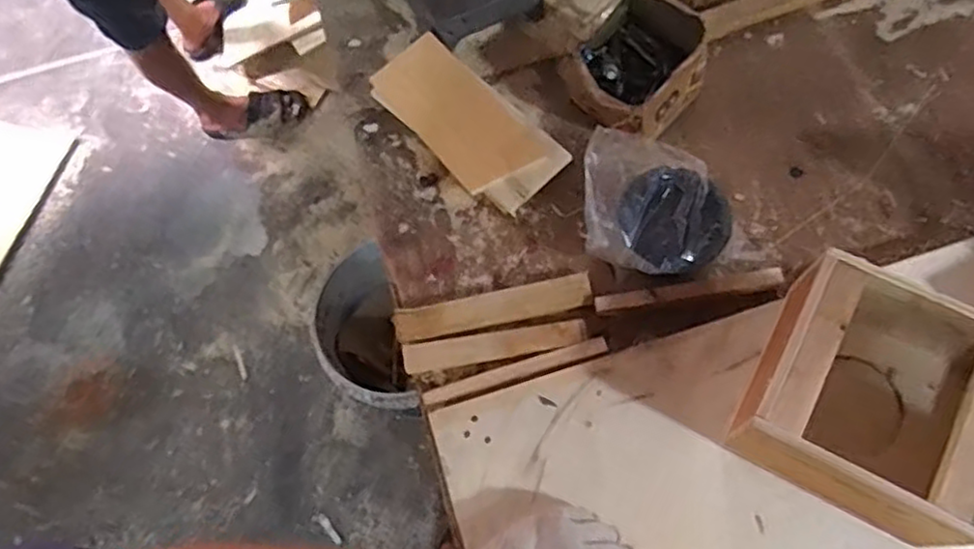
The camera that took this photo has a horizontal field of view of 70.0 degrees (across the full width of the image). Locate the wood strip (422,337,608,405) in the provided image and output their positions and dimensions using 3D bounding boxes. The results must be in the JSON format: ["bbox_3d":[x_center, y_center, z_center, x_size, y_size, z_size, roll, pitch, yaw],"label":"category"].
[{"bbox_3d":[0.028,0.094,0.681,0.184,0.014,0.017,-17,68,-2],"label":"wood strip"}]

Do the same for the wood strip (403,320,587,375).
[{"bbox_3d":[0.007,0.070,0.692,0.179,0.020,0.028,-10,68,1],"label":"wood strip"}]

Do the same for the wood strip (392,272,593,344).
[{"bbox_3d":[0.006,0.033,0.707,0.199,0.011,0.035,-13,68,0],"label":"wood strip"}]

